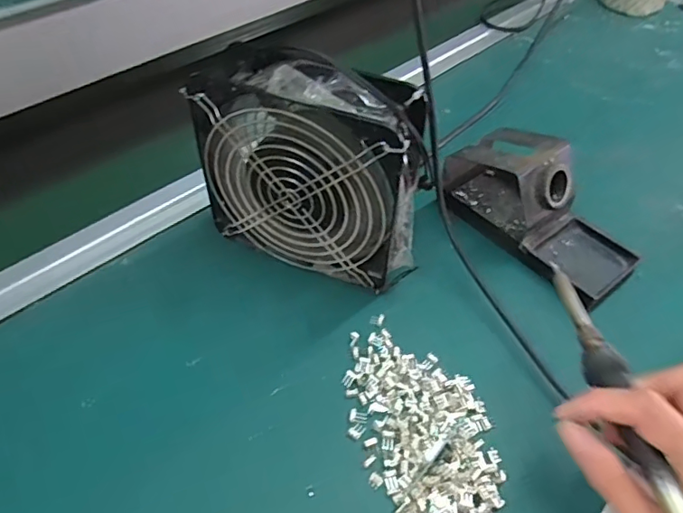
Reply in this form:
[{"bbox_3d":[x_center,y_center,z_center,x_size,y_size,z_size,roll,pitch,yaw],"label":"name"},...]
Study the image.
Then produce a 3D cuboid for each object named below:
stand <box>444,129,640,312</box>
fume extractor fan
[{"bbox_3d":[0.161,-0.043,0.426,0.075,0.073,0.165,-30,56,-25],"label":"stand"},{"bbox_3d":[-0.021,-0.059,0.376,0.154,0.152,0.054,20,51,15],"label":"fume extractor fan"}]

